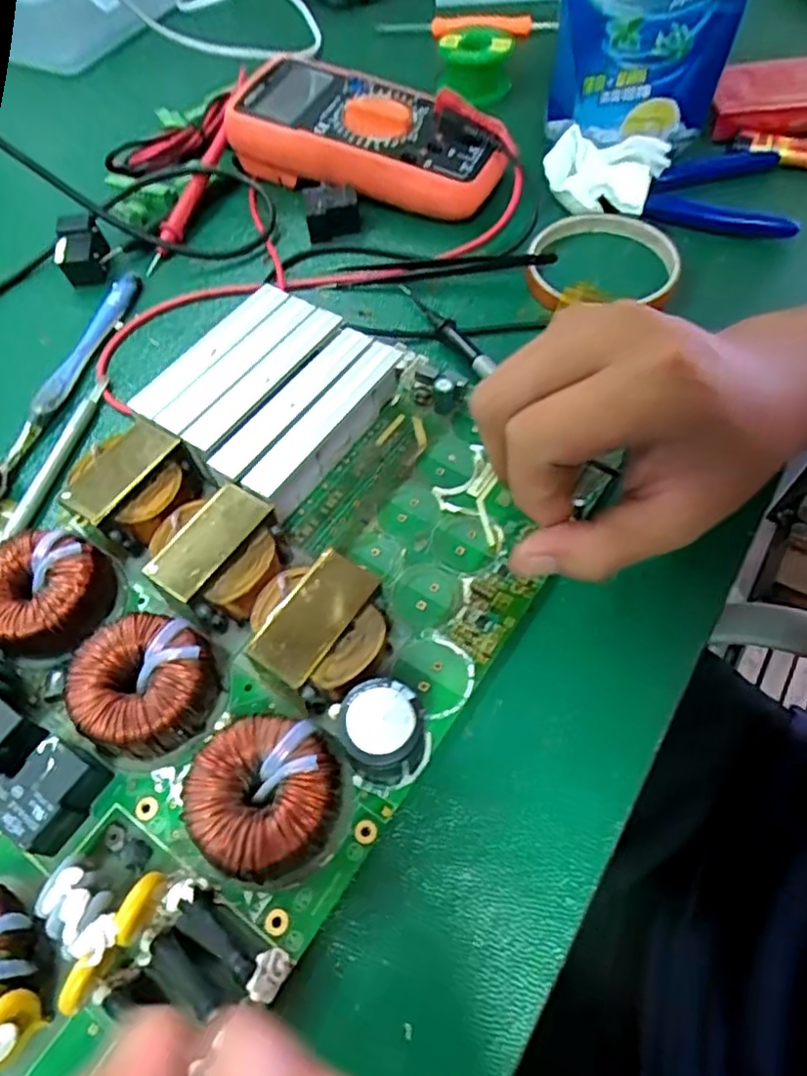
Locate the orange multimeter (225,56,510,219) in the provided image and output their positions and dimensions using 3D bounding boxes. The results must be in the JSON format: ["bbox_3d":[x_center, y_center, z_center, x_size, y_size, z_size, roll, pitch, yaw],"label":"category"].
[{"bbox_3d":[-0.017,-0.247,0.408,0.169,0.047,0.074,24,65,15],"label":"orange multimeter"}]

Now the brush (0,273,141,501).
[{"bbox_3d":[-0.180,-0.080,0.340,0.013,0.018,0.175,10,62,8],"label":"brush"}]

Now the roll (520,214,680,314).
[{"bbox_3d":[0.112,-0.157,0.367,0.082,0.009,0.082,-1,61,2],"label":"roll"}]

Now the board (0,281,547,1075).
[{"bbox_3d":[-0.076,0.034,0.252,0.189,0.035,0.310,29,65,19],"label":"board"}]

